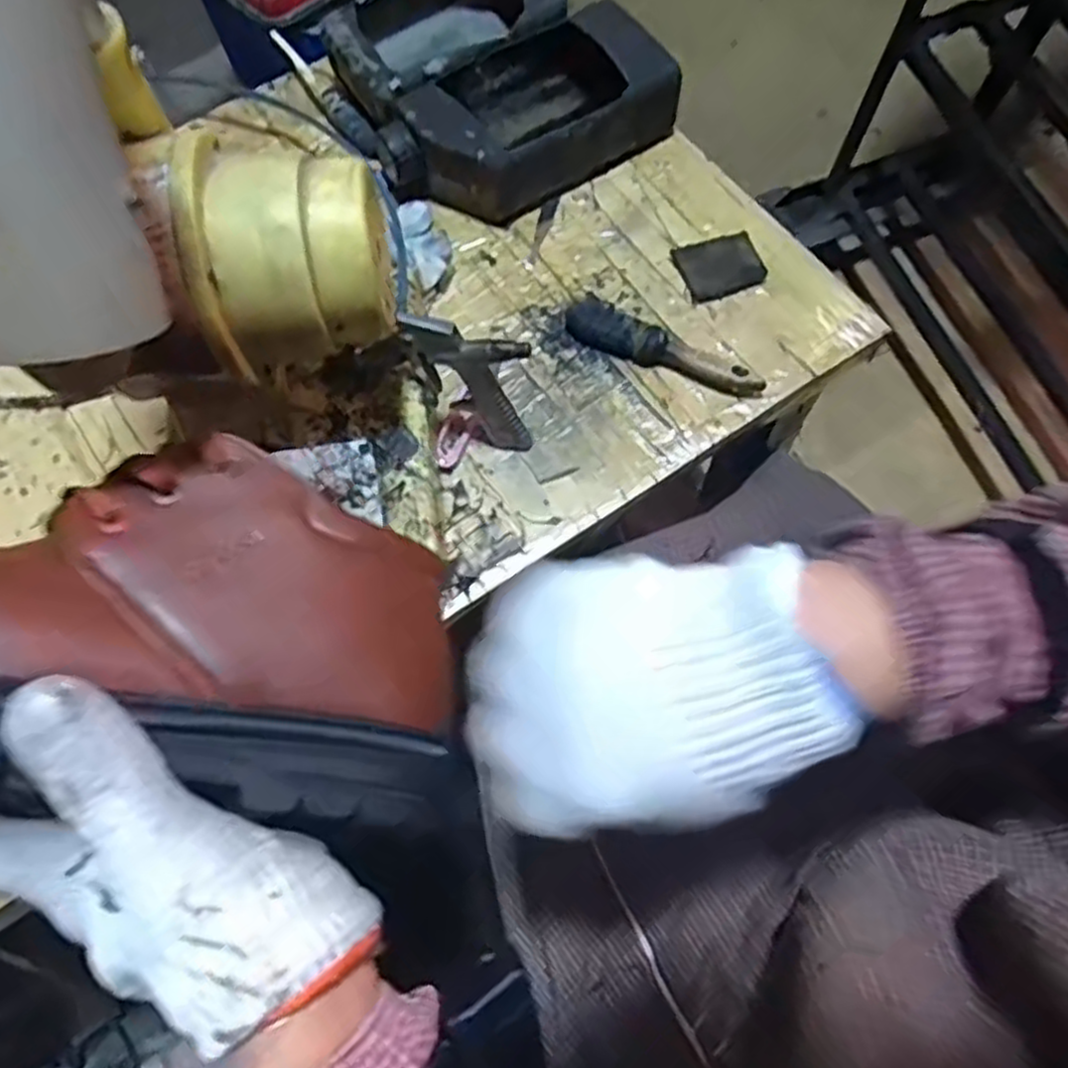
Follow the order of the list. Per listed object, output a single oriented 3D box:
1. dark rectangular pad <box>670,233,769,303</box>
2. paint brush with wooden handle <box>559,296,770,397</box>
[{"bbox_3d":[0.143,-0.204,0.581,0.063,0.011,0.048,-18,70,-6],"label":"dark rectangular pad"},{"bbox_3d":[0.091,-0.134,0.550,0.150,0.025,0.037,31,73,12],"label":"paint brush with wooden handle"}]

